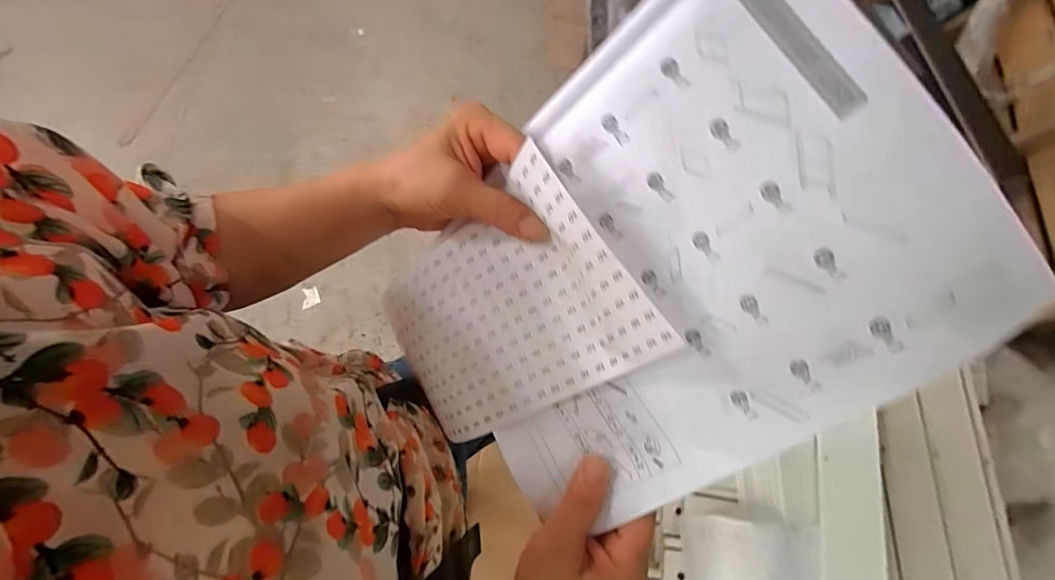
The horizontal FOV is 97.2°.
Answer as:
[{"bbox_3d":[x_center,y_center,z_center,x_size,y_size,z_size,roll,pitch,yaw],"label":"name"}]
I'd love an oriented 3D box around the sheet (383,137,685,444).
[{"bbox_3d":[-0.017,0.017,0.290,0.025,0.196,0.123,-25,82,-50],"label":"sheet"}]

